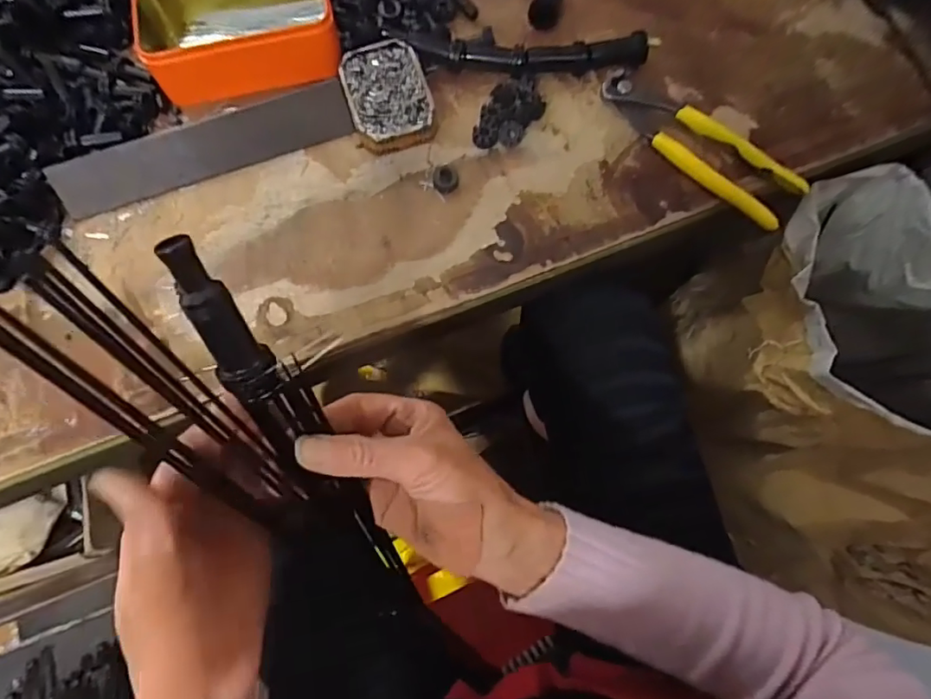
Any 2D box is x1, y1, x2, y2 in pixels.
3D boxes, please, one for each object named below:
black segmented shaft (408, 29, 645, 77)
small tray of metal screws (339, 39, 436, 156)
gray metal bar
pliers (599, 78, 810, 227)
[{"bbox_3d":[0.052,-0.233,0.430,0.179,0.018,0.030,0,72,-1],"label":"black segmented shaft"},{"bbox_3d":[-0.060,-0.197,0.422,0.060,0.020,0.089,-16,73,-5],"label":"small tray of metal screws"},{"bbox_3d":[-0.194,-0.151,0.410,0.217,0.008,0.040,-21,113,-8],"label":"gray metal bar"},{"bbox_3d":[0.172,-0.155,0.406,0.052,0.028,0.163,-42,77,-12],"label":"pliers"}]

